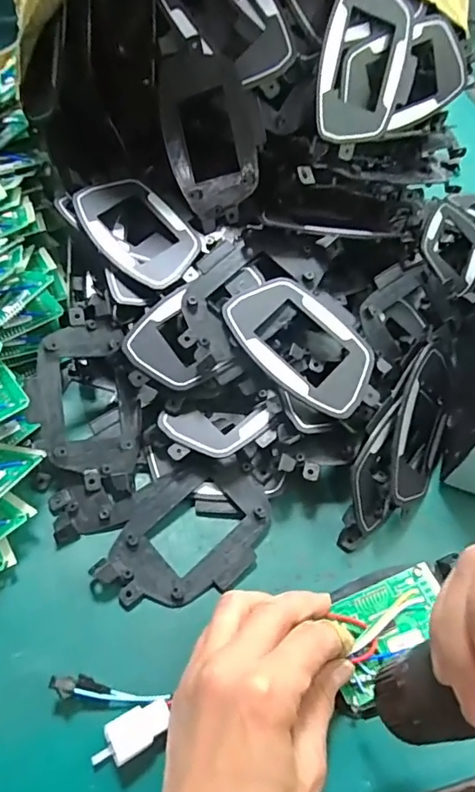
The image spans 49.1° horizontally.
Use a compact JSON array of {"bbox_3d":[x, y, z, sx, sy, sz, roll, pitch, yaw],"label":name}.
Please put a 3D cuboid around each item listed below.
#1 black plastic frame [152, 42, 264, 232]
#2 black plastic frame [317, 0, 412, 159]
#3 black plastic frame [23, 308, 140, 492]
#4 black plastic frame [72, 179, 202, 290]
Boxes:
[{"bbox_3d":[-0.017,-0.178,0.360,0.070,0.111,0.009,-12,17,18],"label":"black plastic frame"},{"bbox_3d":[0.081,-0.215,0.347,0.058,0.099,0.012,2,17,-21],"label":"black plastic frame"},{"bbox_3d":[-0.097,0.003,0.331,0.065,0.010,0.116,-9,82,-23],"label":"black plastic frame"},{"bbox_3d":[-0.070,-0.118,0.366,0.057,0.019,0.100,-37,65,-26],"label":"black plastic frame"}]

